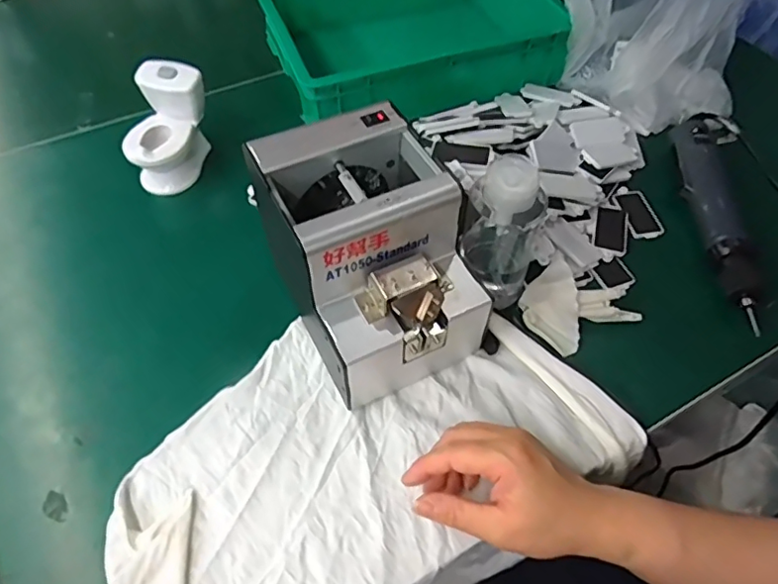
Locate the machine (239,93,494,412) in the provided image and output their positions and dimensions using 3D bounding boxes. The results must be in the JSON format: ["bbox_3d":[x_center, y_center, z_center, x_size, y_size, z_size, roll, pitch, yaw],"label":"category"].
[{"bbox_3d":[-0.012,-0.030,0.452,0.125,0.145,0.171,-22,57,-15],"label":"machine"}]

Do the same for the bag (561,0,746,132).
[{"bbox_3d":[0.302,-0.326,0.603,0.222,0.197,0.155,35,61,22],"label":"bag"}]

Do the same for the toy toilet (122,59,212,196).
[{"bbox_3d":[-0.235,-0.168,0.579,0.069,0.097,0.100,18,56,12],"label":"toy toilet"}]

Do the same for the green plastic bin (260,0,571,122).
[{"bbox_3d":[0.026,-0.327,0.705,0.338,0.087,0.263,-18,56,-12],"label":"green plastic bin"}]

